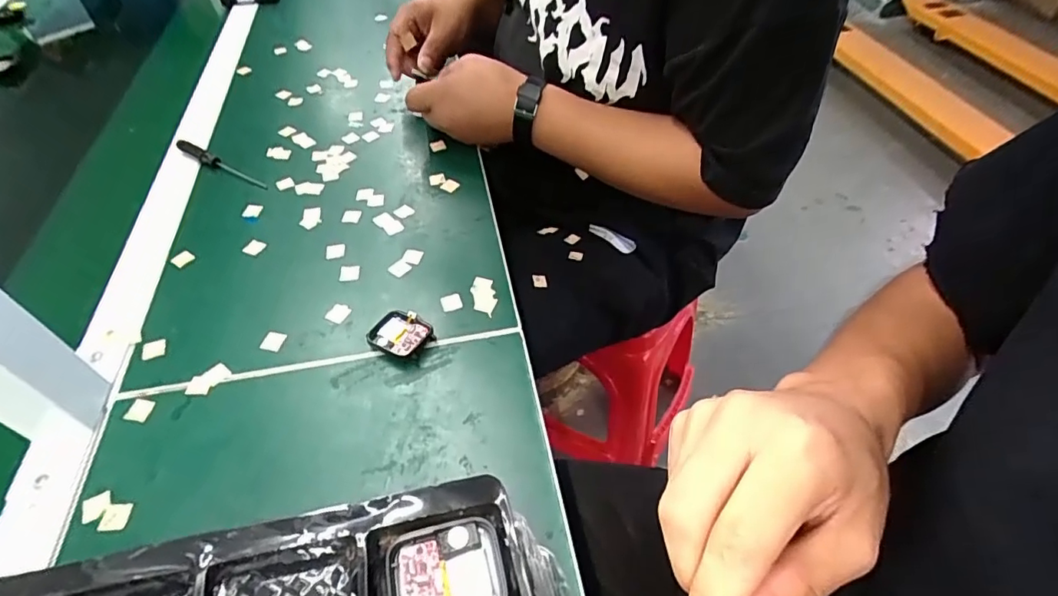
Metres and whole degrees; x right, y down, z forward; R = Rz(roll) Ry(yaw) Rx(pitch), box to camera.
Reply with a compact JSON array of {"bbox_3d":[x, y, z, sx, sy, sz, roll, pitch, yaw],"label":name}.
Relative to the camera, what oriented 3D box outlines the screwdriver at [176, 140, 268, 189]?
[{"bbox_3d":[-0.326,-0.142,0.557,0.127,0.021,0.015,23,55,24],"label":"screwdriver"}]

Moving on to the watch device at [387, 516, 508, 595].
[{"bbox_3d":[-0.031,0.105,0.198,0.042,0.011,0.036,-12,50,-7],"label":"watch device"}]

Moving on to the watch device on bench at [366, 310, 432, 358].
[{"bbox_3d":[-0.102,0.028,0.408,0.045,0.012,0.038,23,54,21],"label":"watch device on bench"}]

